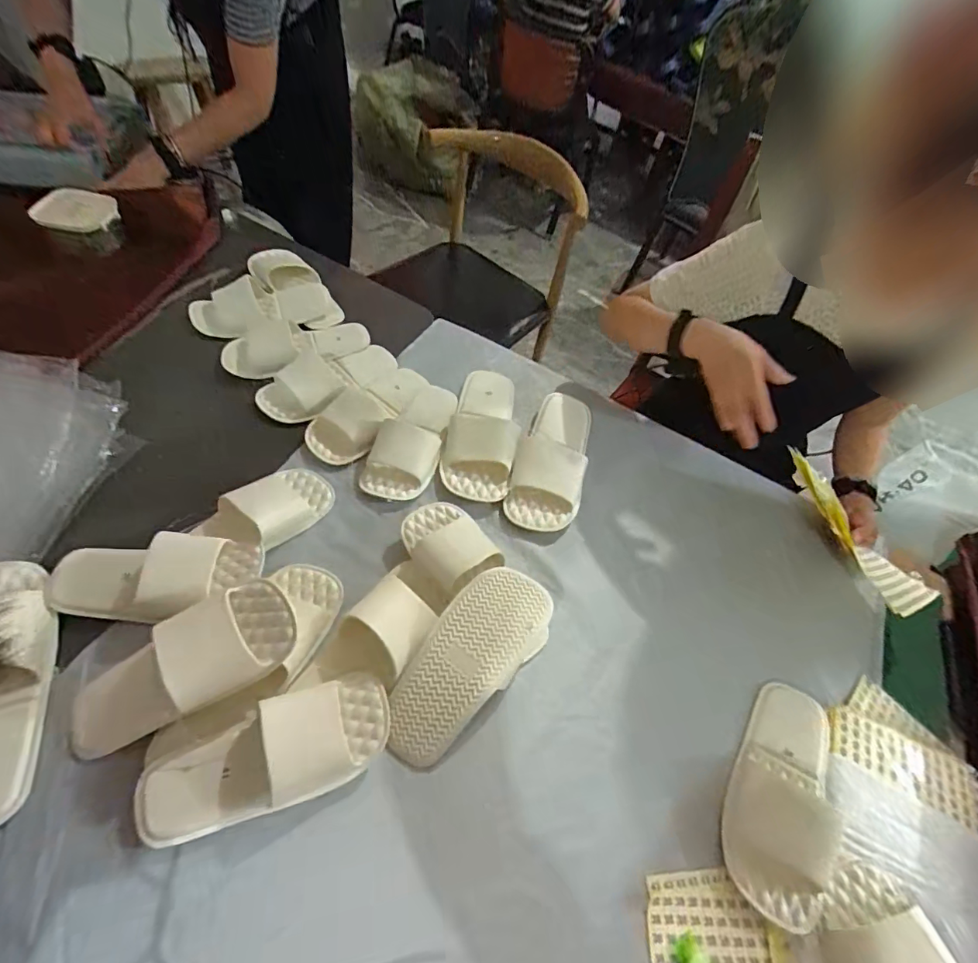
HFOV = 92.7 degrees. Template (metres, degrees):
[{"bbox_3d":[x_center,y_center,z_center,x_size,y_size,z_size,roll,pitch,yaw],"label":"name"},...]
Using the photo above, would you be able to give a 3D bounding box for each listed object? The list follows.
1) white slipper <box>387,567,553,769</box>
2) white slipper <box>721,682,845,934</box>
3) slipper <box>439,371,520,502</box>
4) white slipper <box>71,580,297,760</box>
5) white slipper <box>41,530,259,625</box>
[{"bbox_3d":[-0.024,0.206,0.539,0.109,0.062,0.231,36,60,18],"label":"white slipper"},{"bbox_3d":[0.331,0.334,0.505,0.108,0.049,0.230,28,56,9],"label":"white slipper"},{"bbox_3d":[-0.009,-0.080,0.735,0.112,0.050,0.251,15,55,-1],"label":"slipper"},{"bbox_3d":[-0.318,0.190,0.479,0.242,0.045,0.092,-30,65,0],"label":"white slipper"},{"bbox_3d":[-0.389,0.112,0.543,0.232,0.054,0.098,-1,55,-9],"label":"white slipper"}]

